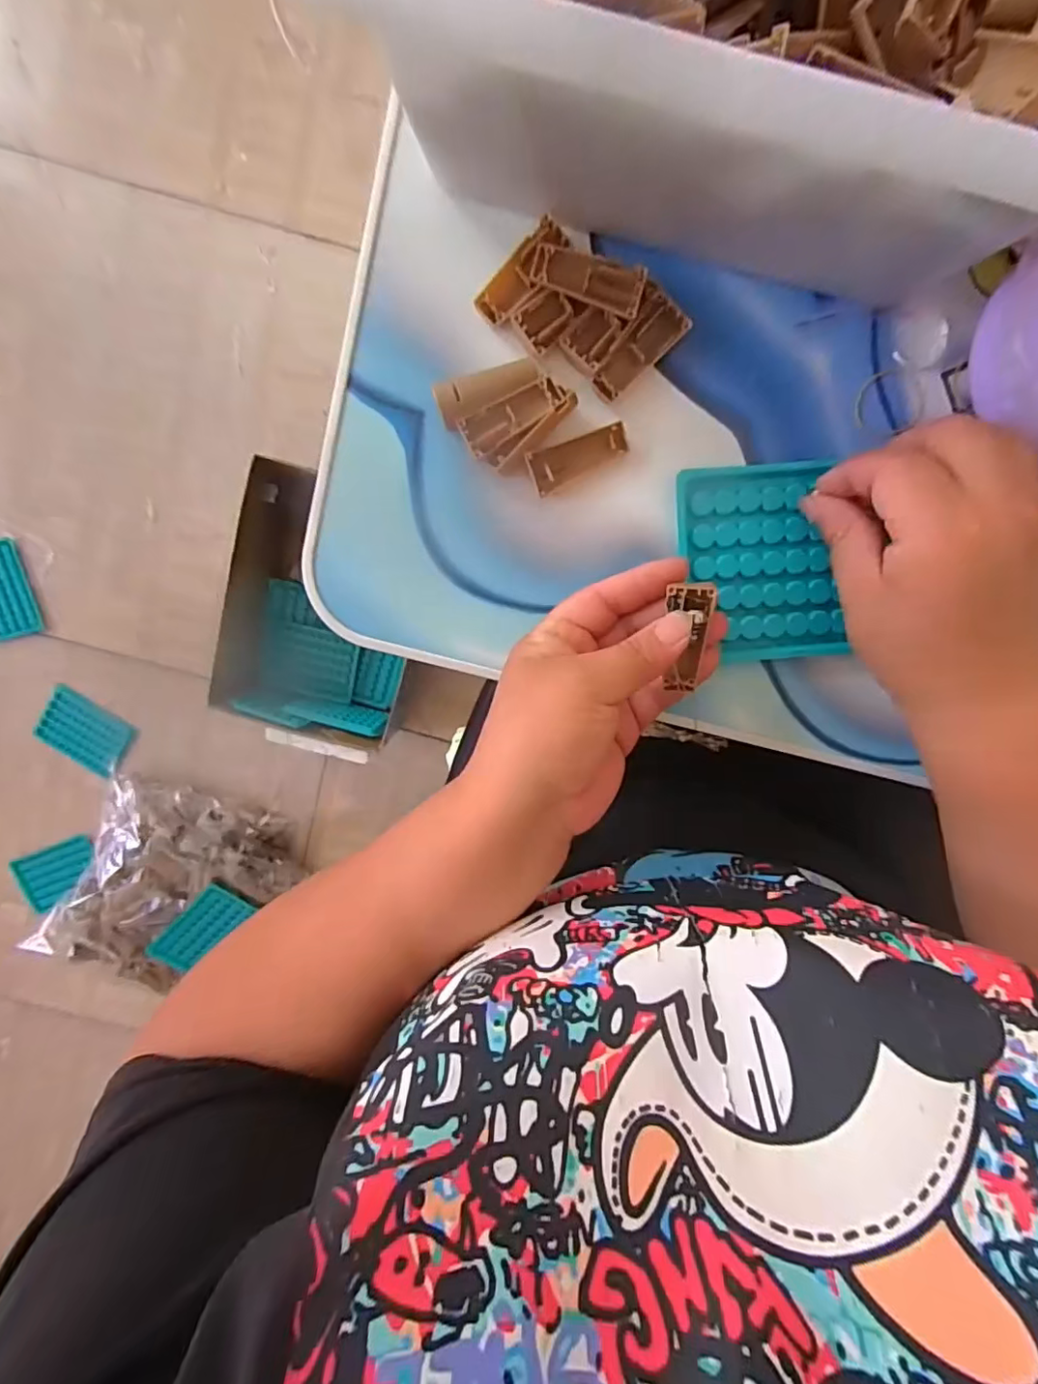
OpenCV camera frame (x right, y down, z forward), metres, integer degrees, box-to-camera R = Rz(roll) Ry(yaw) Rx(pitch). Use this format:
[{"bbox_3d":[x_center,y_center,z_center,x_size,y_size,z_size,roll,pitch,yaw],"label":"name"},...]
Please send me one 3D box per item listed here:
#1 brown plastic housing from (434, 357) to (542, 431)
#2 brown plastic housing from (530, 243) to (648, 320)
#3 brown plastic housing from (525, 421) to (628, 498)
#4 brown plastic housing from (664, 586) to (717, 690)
[{"bbox_3d":[-0.014,-0.142,0.272,0.050,0.008,0.019,-17,99,4],"label":"brown plastic housing"},{"bbox_3d":[0.031,-0.186,0.259,0.051,0.004,0.019,16,99,-2],"label":"brown plastic housing"},{"bbox_3d":[0.029,-0.115,0.280,0.048,0.013,0.019,-23,98,4],"label":"brown plastic housing"},{"bbox_3d":[0.077,-0.024,0.261,0.018,0.006,0.050,1,112,1],"label":"brown plastic housing"}]

